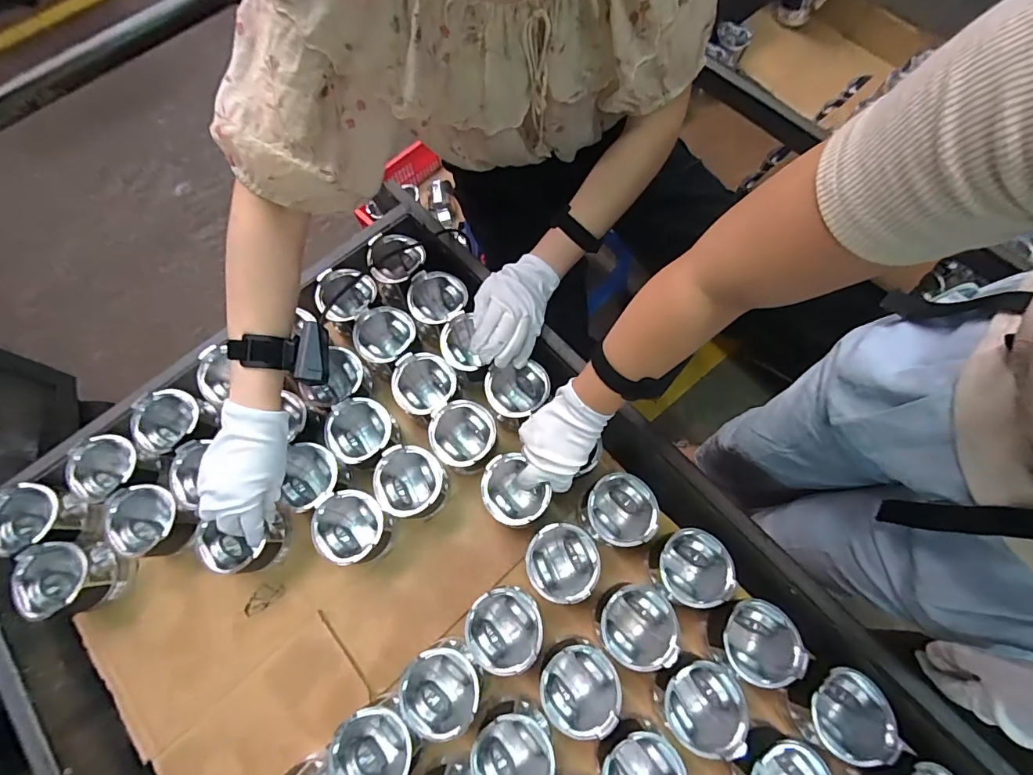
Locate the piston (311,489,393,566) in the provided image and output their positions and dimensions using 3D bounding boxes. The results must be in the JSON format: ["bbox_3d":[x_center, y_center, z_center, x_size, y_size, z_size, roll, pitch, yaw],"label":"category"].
[{"bbox_3d":[-0.194,0.174,0.557,0.084,0.071,0.089,-7,71,-1],"label":"piston"}]

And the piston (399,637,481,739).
[{"bbox_3d":[-0.079,0.327,0.499,0.076,0.074,0.083,0,71,1],"label":"piston"}]

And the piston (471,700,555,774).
[{"bbox_3d":[-0.004,0.384,0.484,0.083,0.073,0.084,-6,71,-1],"label":"piston"}]

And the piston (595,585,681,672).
[{"bbox_3d":[0.134,0.267,0.523,0.082,0.077,0.080,0,71,1],"label":"piston"}]

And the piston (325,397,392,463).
[{"bbox_3d":[-0.198,0.059,0.589,0.082,0.070,0.080,0,71,1],"label":"piston"}]

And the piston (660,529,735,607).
[{"bbox_3d":[0.205,0.211,0.541,0.076,0.070,0.079,-7,71,-1],"label":"piston"}]

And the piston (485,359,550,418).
[{"bbox_3d":[0.000,0.008,0.611,0.081,0.065,0.076,0,71,1],"label":"piston"}]

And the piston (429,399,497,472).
[{"bbox_3d":[-0.067,0.067,0.592,0.079,0.074,0.083,0,71,1],"label":"piston"}]

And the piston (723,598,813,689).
[{"bbox_3d":[0.261,0.277,0.505,0.073,0.074,0.077,-15,71,-4],"label":"piston"}]

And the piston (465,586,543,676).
[{"bbox_3d":[-0.013,0.269,0.517,0.080,0.074,0.080,0,71,1],"label":"piston"}]

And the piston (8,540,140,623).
[{"bbox_3d":[-0.531,0.232,0.557,0.082,0.085,0.084,-4,71,0],"label":"piston"}]

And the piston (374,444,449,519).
[{"bbox_3d":[-0.129,0.120,0.577,0.082,0.065,0.087,-3,71,0],"label":"piston"}]

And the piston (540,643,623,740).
[{"bbox_3d":[0.068,0.325,0.497,0.080,0.070,0.082,0,71,1],"label":"piston"}]

